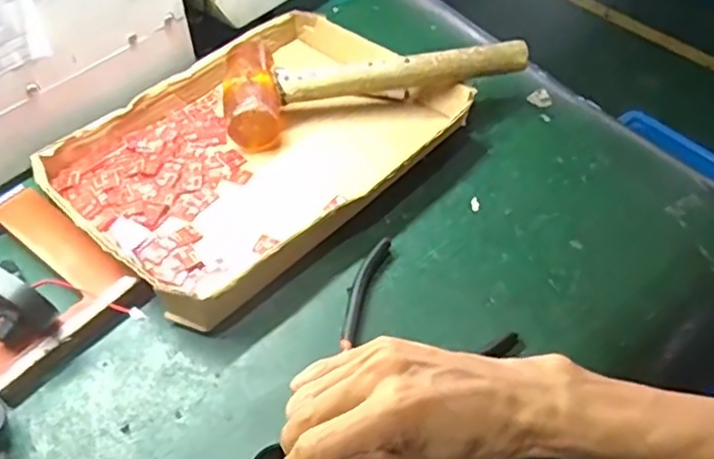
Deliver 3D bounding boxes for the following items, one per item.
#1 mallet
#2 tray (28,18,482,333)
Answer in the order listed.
[{"bbox_3d":[0.010,-0.146,0.609,0.270,0.063,0.103,-11,51,-8],"label":"mallet"},{"bbox_3d":[-0.080,-0.077,0.572,0.240,0.039,0.329,35,59,26],"label":"tray"}]

